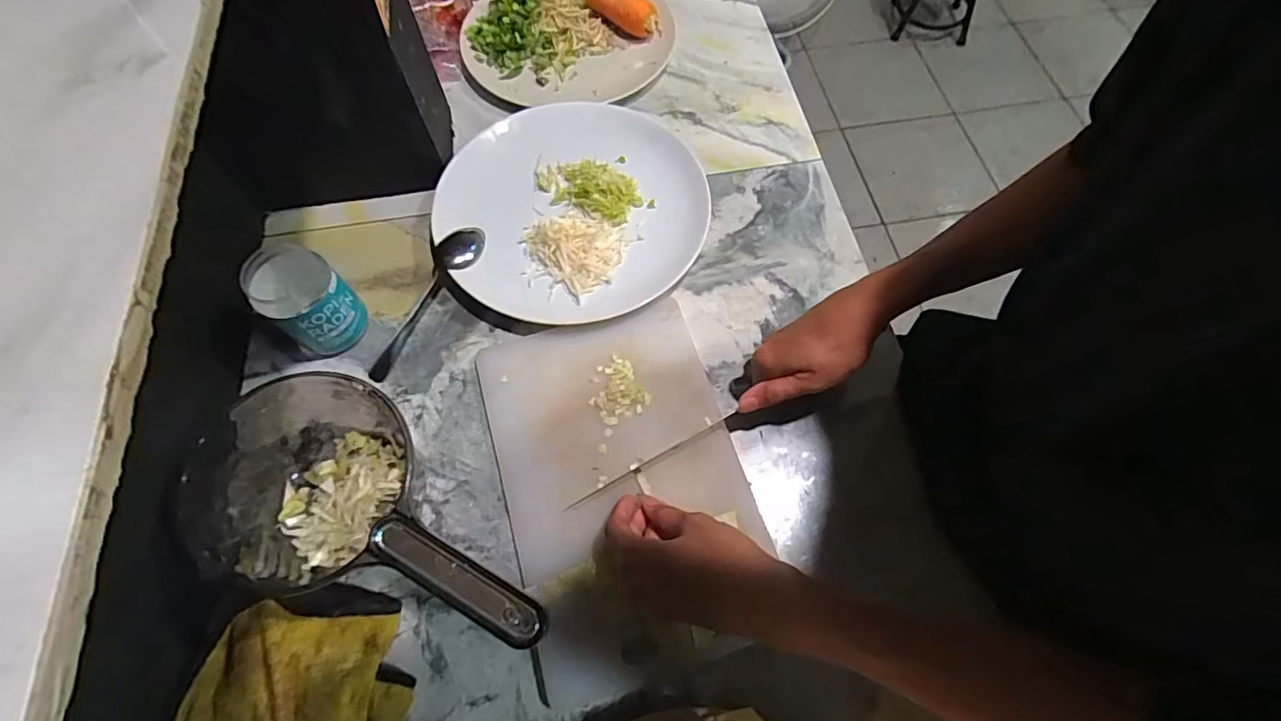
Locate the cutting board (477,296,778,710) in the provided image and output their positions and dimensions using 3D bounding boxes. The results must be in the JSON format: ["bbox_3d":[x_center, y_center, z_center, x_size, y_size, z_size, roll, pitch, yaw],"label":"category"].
[{"bbox_3d":[-0.027,0.058,0.460,0.188,0.009,0.211,-16,67,-8],"label":"cutting board"}]

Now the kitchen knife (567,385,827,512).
[{"bbox_3d":[0.050,0.067,0.457,0.231,0.019,0.025,-19,67,-12],"label":"kitchen knife"}]

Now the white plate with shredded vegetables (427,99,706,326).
[{"bbox_3d":[-0.063,-0.158,0.545,0.242,0.031,0.274,28,68,11],"label":"white plate with shredded vegetables"}]

